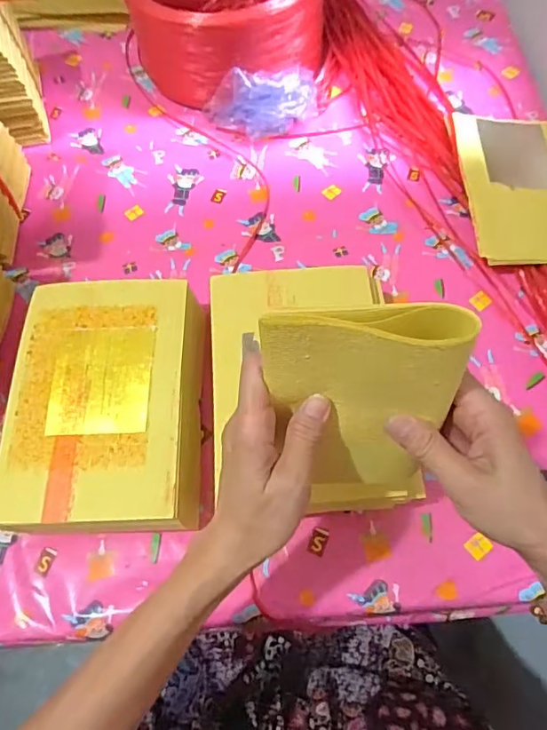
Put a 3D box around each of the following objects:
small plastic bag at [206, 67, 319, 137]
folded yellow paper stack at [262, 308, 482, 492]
[{"bbox_3d":[-0.015,-0.340,0.655,0.142,0.061,0.072,-8,66,-1],"label":"small plastic bag"},{"bbox_3d":[0.050,0.029,0.304,0.106,0.158,0.022,4,49,6],"label":"folded yellow paper stack"}]

